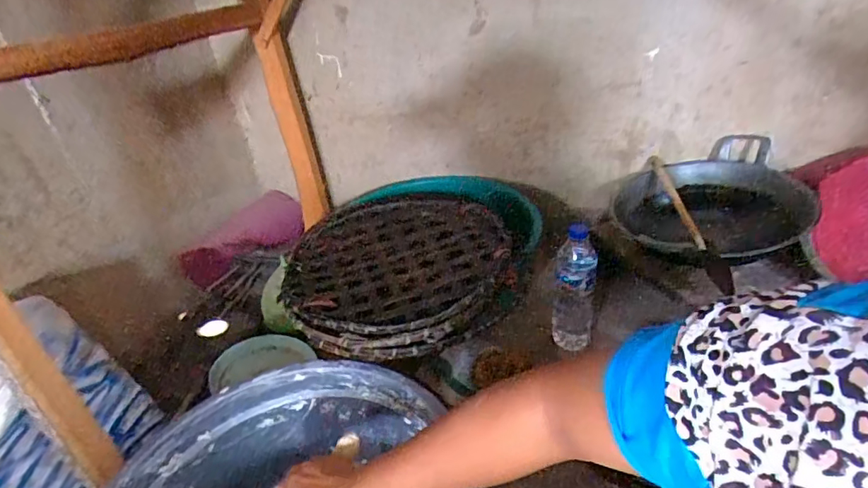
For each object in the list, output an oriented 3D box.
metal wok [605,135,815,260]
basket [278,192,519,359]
[{"bbox_3d":[0.485,-0.082,0.882,0.312,0.089,0.278,9,36,27],"label":"metal wok"},{"bbox_3d":[-0.059,0.026,0.822,0.362,0.046,0.411,-6,31,5],"label":"basket"}]

